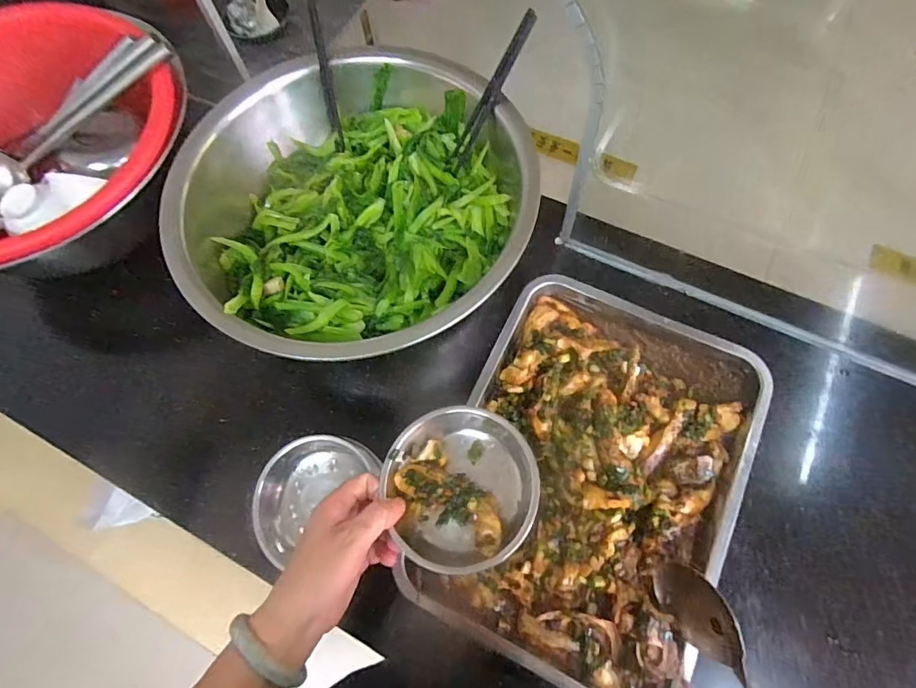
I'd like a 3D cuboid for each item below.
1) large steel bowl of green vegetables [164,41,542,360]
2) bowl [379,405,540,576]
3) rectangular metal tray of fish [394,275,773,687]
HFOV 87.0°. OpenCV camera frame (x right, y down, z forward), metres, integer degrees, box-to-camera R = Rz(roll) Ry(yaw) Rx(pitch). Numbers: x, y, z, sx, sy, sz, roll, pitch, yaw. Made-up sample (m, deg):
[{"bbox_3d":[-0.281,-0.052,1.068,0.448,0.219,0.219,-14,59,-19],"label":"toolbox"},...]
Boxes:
[{"bbox_3d":[-0.128,-0.176,0.598,0.407,0.120,0.409,-1,69,3],"label":"large steel bowl of green vegetables"},{"bbox_3d":[0.001,0.121,0.424,0.123,0.048,0.137,-23,71,-8],"label":"bowl"},{"bbox_3d":[0.144,0.128,0.519,0.281,0.051,0.399,25,72,9],"label":"rectangular metal tray of fish"}]

